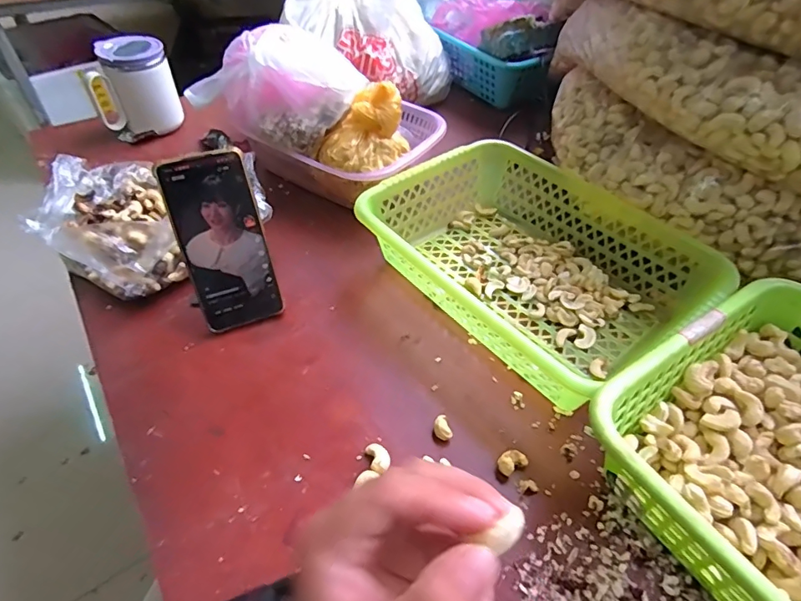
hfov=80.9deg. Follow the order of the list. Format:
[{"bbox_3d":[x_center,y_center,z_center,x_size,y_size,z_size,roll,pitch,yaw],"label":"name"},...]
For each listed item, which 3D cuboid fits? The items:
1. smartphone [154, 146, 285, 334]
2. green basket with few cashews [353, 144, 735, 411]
[{"bbox_3d":[-0.167,-0.054,0.447,0.076,0.163,0.012,-16,20,-15],"label":"smartphone"},{"bbox_3d":[0.135,-0.042,0.495,0.231,0.085,0.310,-30,53,-26],"label":"green basket with few cashews"}]

